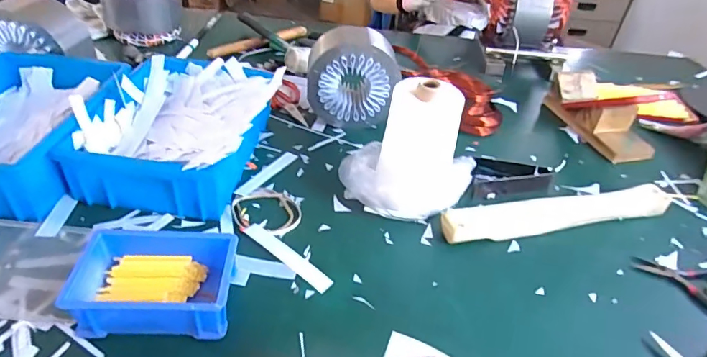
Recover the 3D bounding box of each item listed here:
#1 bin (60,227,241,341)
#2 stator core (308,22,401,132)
[{"bbox_3d":[-0.197,0.100,0.461,0.149,0.050,0.114,3,41,-5],"label":"bin"},{"bbox_3d":[-0.003,-0.171,0.758,0.145,0.140,0.103,1,41,-7],"label":"stator core"}]

